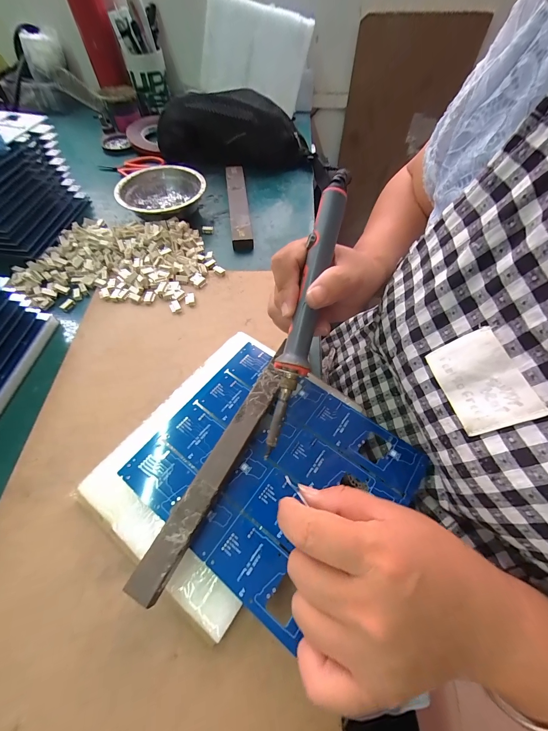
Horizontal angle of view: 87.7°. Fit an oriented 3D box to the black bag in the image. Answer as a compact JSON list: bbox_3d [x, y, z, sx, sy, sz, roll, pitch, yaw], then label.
[{"bbox_3d":[-0.069,-0.386,0.483,0.243,0.101,0.062,-6,59,-6],"label":"black bag"}]

